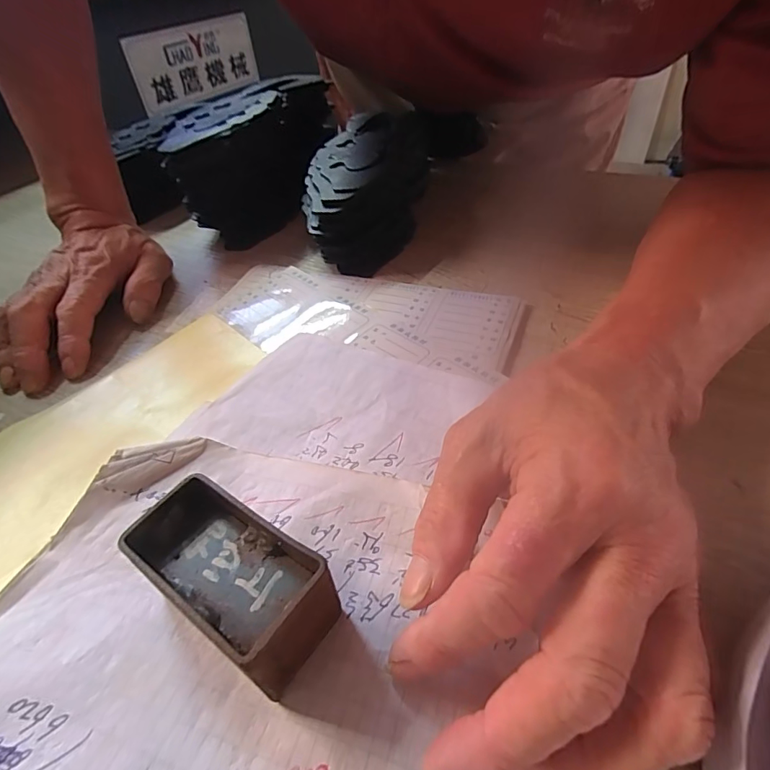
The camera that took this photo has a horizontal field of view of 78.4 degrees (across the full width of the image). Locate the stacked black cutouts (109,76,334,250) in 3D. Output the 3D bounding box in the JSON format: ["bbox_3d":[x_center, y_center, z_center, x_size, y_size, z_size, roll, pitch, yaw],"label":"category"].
[{"bbox_3d":[-0.117,-0.214,0.434,0.072,0.081,0.183,9,47,16],"label":"stacked black cutouts"}]

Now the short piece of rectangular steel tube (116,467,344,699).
[{"bbox_3d":[-0.051,0.067,0.164,0.071,0.033,0.038,23,52,28],"label":"short piece of rectangular steel tube"}]

